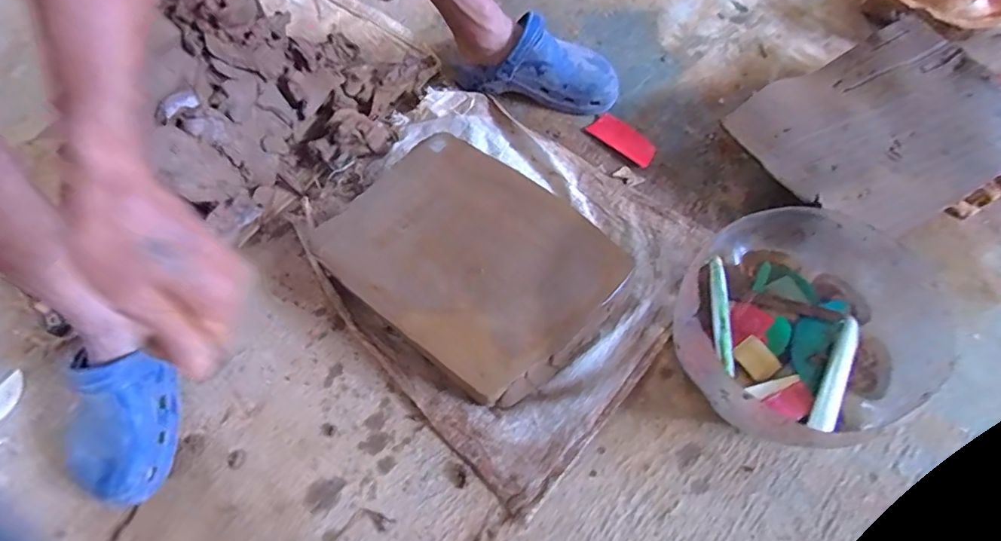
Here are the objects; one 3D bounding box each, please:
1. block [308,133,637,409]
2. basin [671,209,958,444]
[{"bbox_3d":[-0.038,-0.014,0.651,0.342,0.065,0.253,36,72,18],"label":"block"},{"bbox_3d":[0.320,0.069,0.562,0.239,0.117,0.248,-2,65,4],"label":"basin"}]

